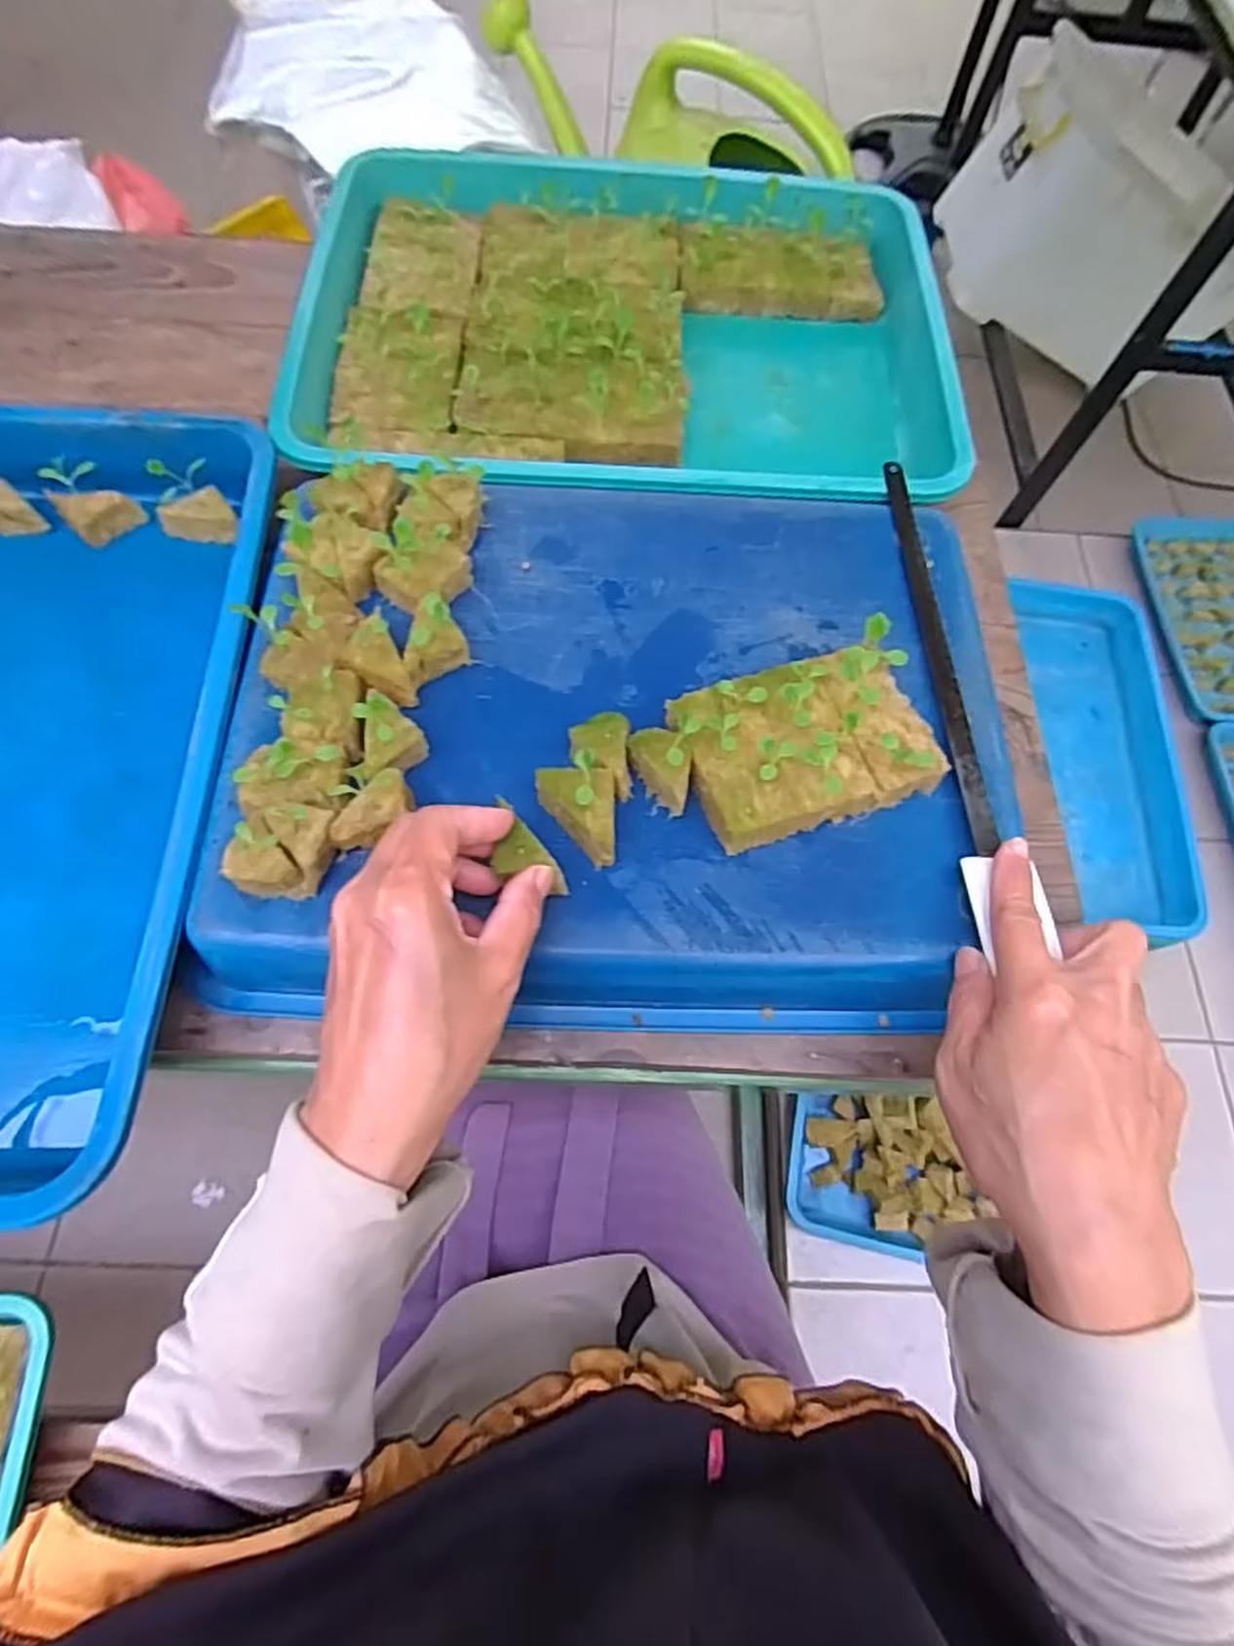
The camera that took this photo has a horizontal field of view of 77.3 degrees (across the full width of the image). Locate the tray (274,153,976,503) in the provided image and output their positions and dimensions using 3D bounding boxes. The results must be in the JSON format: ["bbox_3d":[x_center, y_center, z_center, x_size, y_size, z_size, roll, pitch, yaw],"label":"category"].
[{"bbox_3d":[0.007,-0.313,0.516,0.410,0.054,0.312,2,67,-1],"label":"tray"}]

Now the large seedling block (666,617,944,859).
[{"bbox_3d":[0.089,-0.040,0.356,0.113,0.030,0.076,-17,69,-9],"label":"large seedling block"}]

